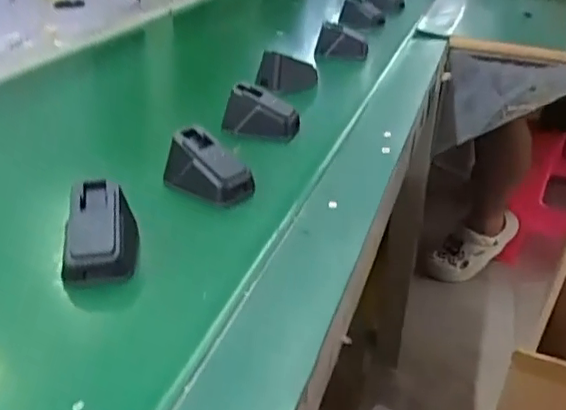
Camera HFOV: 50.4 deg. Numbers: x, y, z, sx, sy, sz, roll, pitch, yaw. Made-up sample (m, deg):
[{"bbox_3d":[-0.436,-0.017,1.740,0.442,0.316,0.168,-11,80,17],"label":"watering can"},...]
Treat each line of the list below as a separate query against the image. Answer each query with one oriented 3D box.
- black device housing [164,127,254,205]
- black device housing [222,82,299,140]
[{"bbox_3d":[-0.058,-0.029,0.463,0.066,0.040,0.037,19,35,29],"label":"black device housing"},{"bbox_3d":[-0.021,-0.086,0.569,0.076,0.039,0.029,9,31,15],"label":"black device housing"}]

